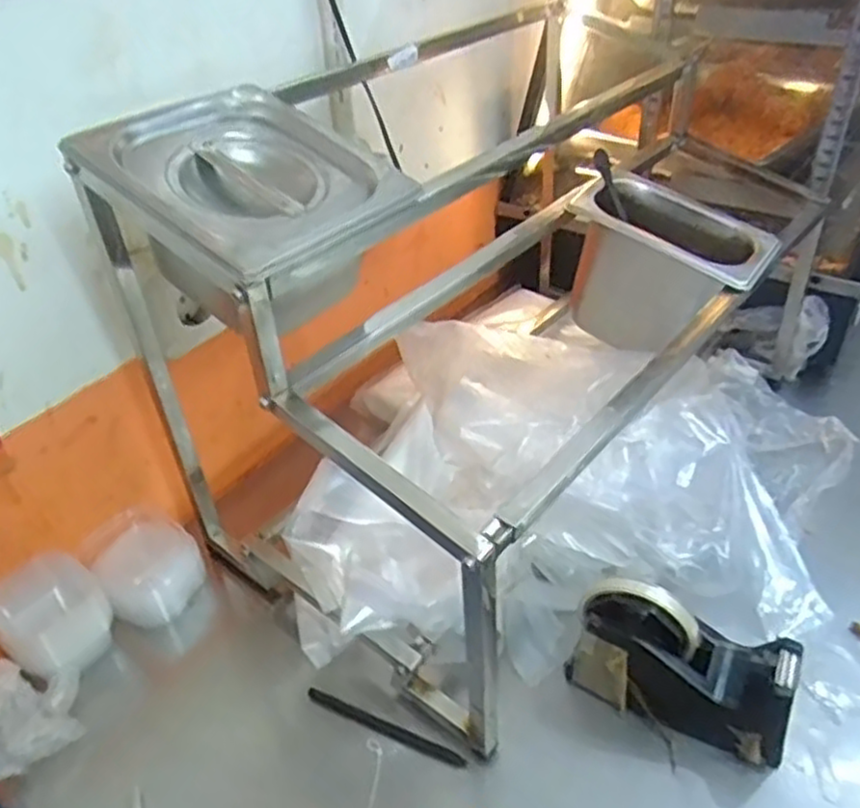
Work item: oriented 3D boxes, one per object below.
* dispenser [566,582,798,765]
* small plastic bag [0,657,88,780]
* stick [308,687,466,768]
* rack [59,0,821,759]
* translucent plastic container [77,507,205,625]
[{"bbox_3d":[0.188,0.194,0.555,0.157,0.095,0.060,16,42,24],"label":"dispenser"},{"bbox_3d":[-0.309,0.229,0.553,0.052,0.074,0.091,23,45,31],"label":"small plastic bag"},{"bbox_3d":[-0.036,0.252,0.576,0.135,0.012,0.010,15,42,23],"label":"stick"},{"bbox_3d":[0.093,-0.114,0.708,0.363,0.412,0.695,22,45,30],"label":"rack"},{"bbox_3d":[-0.263,0.148,0.684,0.087,0.070,0.083,-3,38,2],"label":"translucent plastic container"}]

